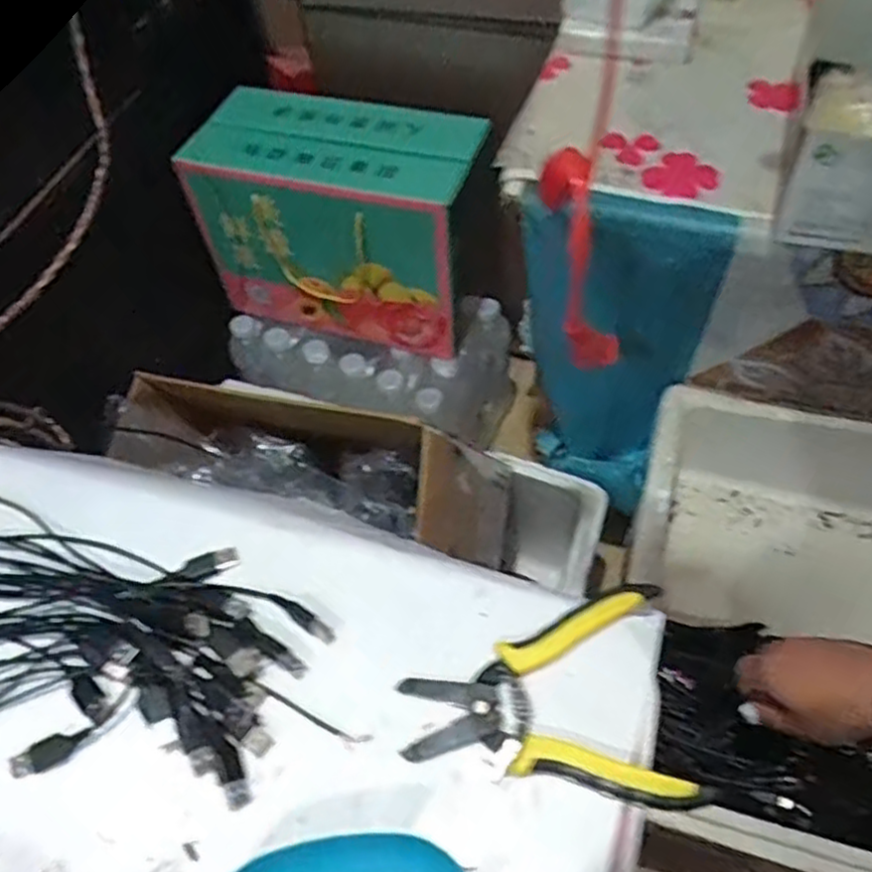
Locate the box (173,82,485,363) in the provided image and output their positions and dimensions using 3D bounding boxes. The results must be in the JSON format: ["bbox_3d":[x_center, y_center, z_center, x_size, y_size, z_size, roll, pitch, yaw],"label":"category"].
[{"bbox_3d":[-0.113,-0.258,0.894,0.327,0.244,0.151,16,58,14],"label":"box"}]

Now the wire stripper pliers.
[{"bbox_3d":[0.062,0.138,0.409,0.154,0.016,0.116,3,56,6],"label":"wire stripper pliers"}]

